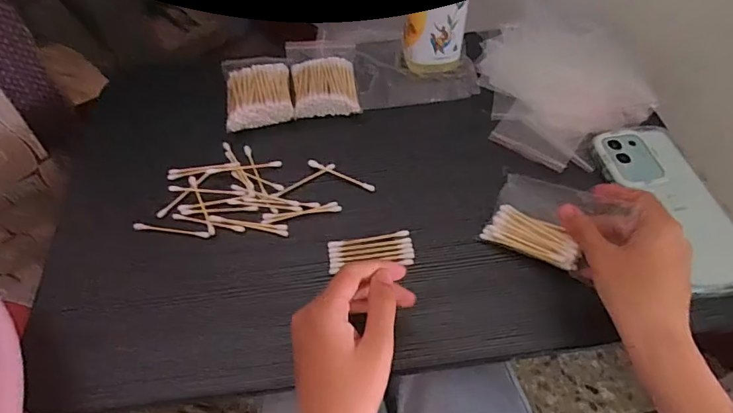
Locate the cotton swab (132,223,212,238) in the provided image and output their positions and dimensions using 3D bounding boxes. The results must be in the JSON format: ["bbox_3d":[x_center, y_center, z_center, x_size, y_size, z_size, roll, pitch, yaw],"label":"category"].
[{"bbox_3d":[-0.172,0.022,0.415,0.069,0.007,0.007,8,56,7],"label":"cotton swab"}]

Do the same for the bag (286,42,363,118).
[{"bbox_3d":[-0.047,-0.147,0.514,0.073,0.017,0.114,-8,55,-4],"label":"bag"}]

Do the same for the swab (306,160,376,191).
[{"bbox_3d":[-0.024,-0.029,0.442,0.068,0.009,0.009,21,59,16],"label":"swab"}]

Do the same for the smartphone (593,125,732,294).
[{"bbox_3d":[0.263,-0.004,0.408,0.075,0.014,0.170,-9,55,-4],"label":"smartphone"}]

